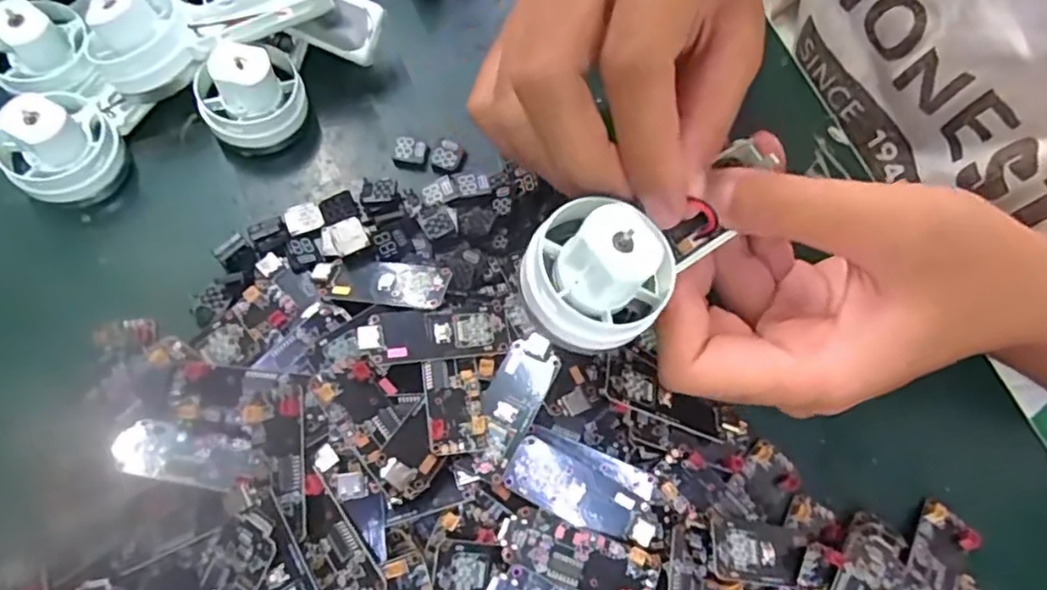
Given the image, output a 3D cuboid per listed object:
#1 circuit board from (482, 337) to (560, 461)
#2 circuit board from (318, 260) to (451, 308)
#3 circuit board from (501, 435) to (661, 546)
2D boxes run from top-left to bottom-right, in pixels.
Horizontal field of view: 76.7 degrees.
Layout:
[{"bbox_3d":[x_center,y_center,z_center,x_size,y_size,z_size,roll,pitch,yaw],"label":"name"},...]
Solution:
[{"bbox_3d":[-0.003,0.033,0.226,0.019,0.004,0.042,27,74,6],"label":"circuit board"},{"bbox_3d":[-0.051,-0.004,0.243,0.047,0.004,0.016,4,58,11],"label":"circuit board"},{"bbox_3d":[0.020,0.064,0.220,0.050,0.006,0.023,19,74,3],"label":"circuit board"}]

